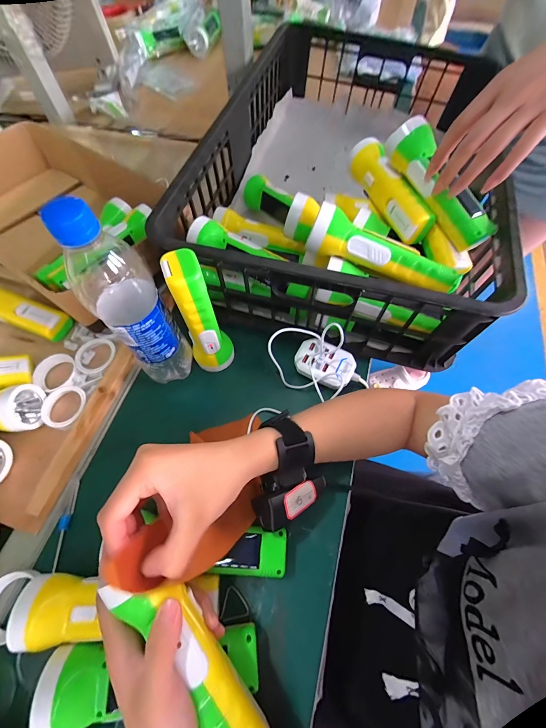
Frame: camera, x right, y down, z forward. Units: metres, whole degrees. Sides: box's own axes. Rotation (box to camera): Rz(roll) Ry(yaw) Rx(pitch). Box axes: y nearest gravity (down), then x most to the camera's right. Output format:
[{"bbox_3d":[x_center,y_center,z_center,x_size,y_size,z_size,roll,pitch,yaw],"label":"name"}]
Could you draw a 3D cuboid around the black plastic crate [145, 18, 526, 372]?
[{"bbox_3d":[0.116,-0.320,0.473,0.390,0.137,0.605,11,65,6],"label":"black plastic crate"}]

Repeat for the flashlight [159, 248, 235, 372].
[{"bbox_3d":[-0.079,-0.047,0.327,0.047,0.162,0.043,-29,67,-12],"label":"flashlight"}]

